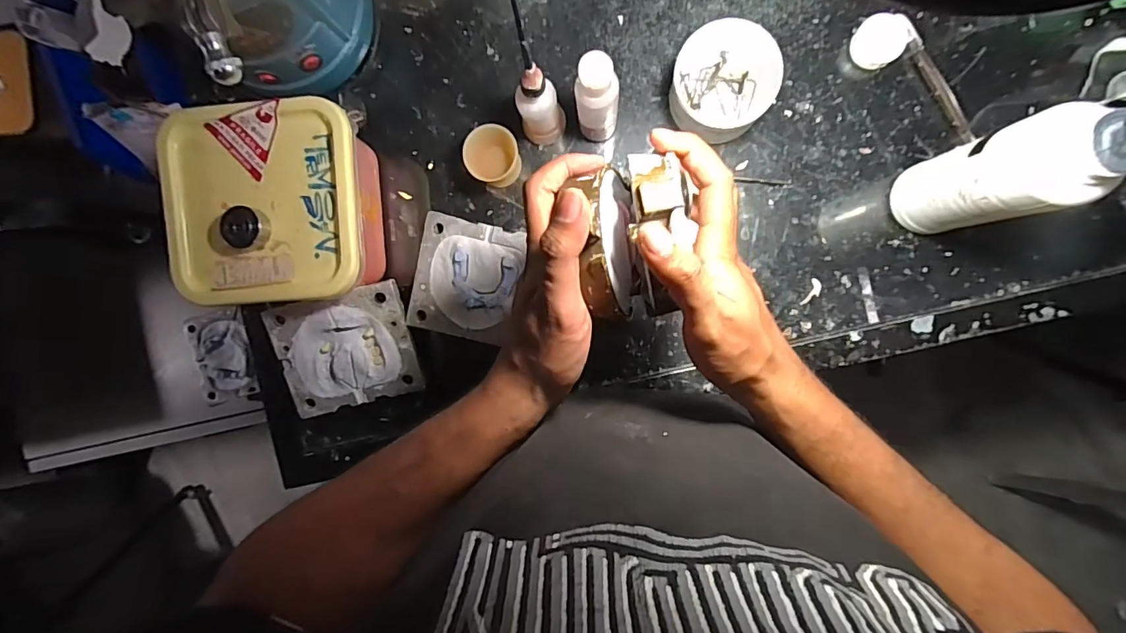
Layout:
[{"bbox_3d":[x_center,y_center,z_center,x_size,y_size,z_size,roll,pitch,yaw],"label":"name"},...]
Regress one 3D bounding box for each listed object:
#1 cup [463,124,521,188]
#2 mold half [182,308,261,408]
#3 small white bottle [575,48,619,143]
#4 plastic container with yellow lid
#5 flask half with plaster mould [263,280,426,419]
[{"bbox_3d":[-0.068,-0.156,0.503,0.051,0.054,0.053,0,92,4],"label":"cup"},{"bbox_3d":[-0.480,0.056,0.710,0.073,0.022,0.124,-11,91,5],"label":"mold half"},{"bbox_3d":[0.031,-0.192,0.452,0.036,0.126,0.031,2,92,4],"label":"small white bottle"},{"bbox_3d":[-0.261,-0.101,0.487,0.171,0.111,0.170,-4,92,4],"label":"plastic container with yellow lid"},{"bbox_3d":[-0.211,0.033,0.500,0.125,0.030,0.113,-16,105,-2],"label":"flask half with plaster mould"}]

